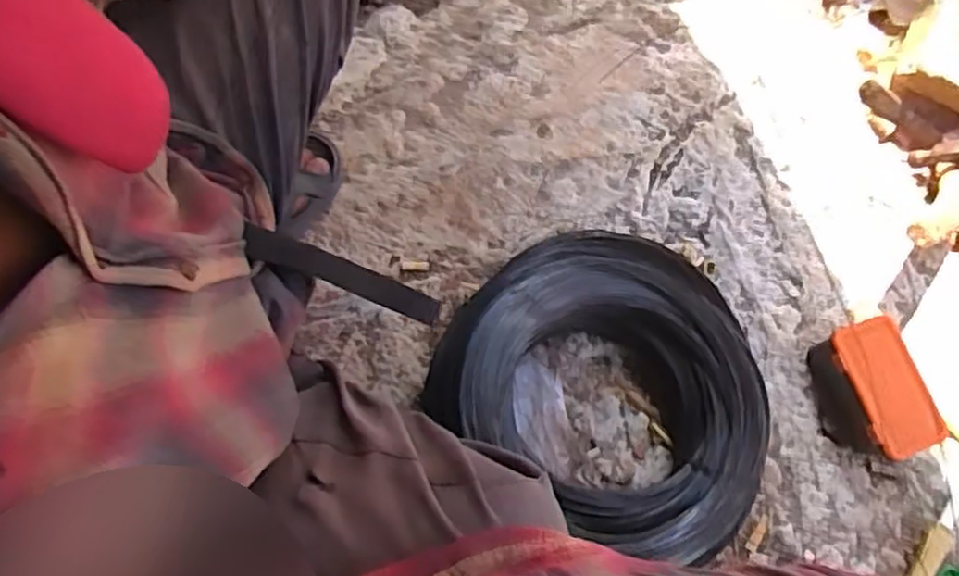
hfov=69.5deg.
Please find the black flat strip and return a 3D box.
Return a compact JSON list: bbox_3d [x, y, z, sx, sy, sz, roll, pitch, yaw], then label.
[{"bbox_3d":[-0.099,-0.006,0.553,0.015,0.200,0.023,-1,72,40],"label":"black flat strip"}]

